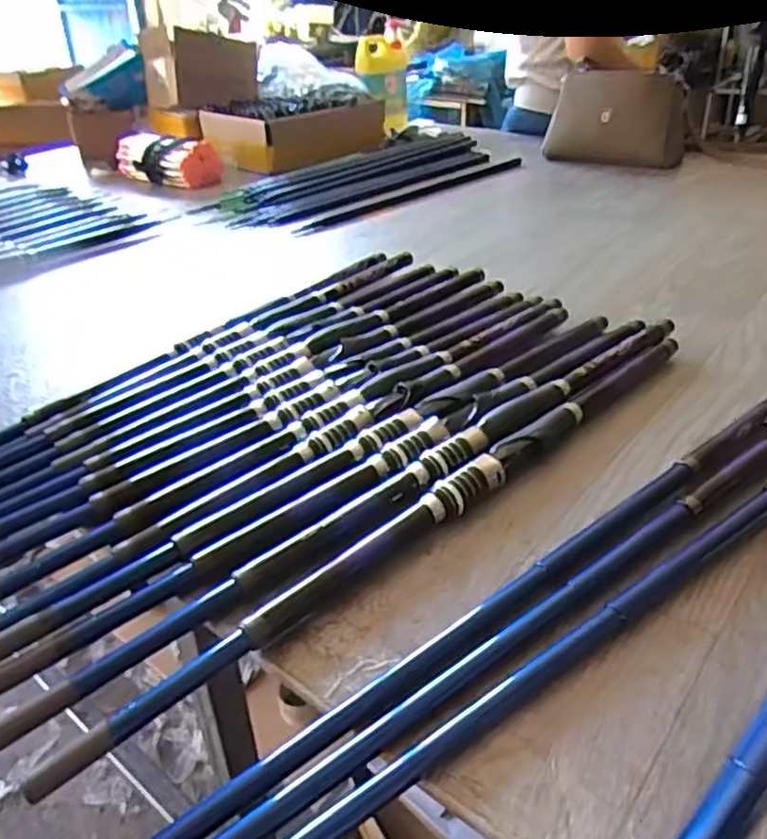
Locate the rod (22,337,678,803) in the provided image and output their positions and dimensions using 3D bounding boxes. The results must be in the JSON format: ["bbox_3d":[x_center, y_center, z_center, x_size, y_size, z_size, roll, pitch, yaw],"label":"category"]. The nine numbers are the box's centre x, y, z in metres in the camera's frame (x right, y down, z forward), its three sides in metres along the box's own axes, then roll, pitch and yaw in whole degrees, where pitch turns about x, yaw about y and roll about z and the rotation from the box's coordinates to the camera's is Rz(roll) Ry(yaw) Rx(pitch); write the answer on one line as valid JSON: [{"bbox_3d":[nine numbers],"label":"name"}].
[{"bbox_3d":[0.056,0.055,0.527,0.631,0.023,0.027,-28,39,-35],"label":"rod"}]

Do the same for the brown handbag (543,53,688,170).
[{"bbox_3d":[0.472,-0.611,1.431,0.271,0.179,0.096,15,36,28],"label":"brown handbag"}]

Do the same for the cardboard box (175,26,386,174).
[{"bbox_3d":[-0.257,-0.760,1.664,0.346,0.252,0.415,-28,39,-35],"label":"cardboard box"}]

